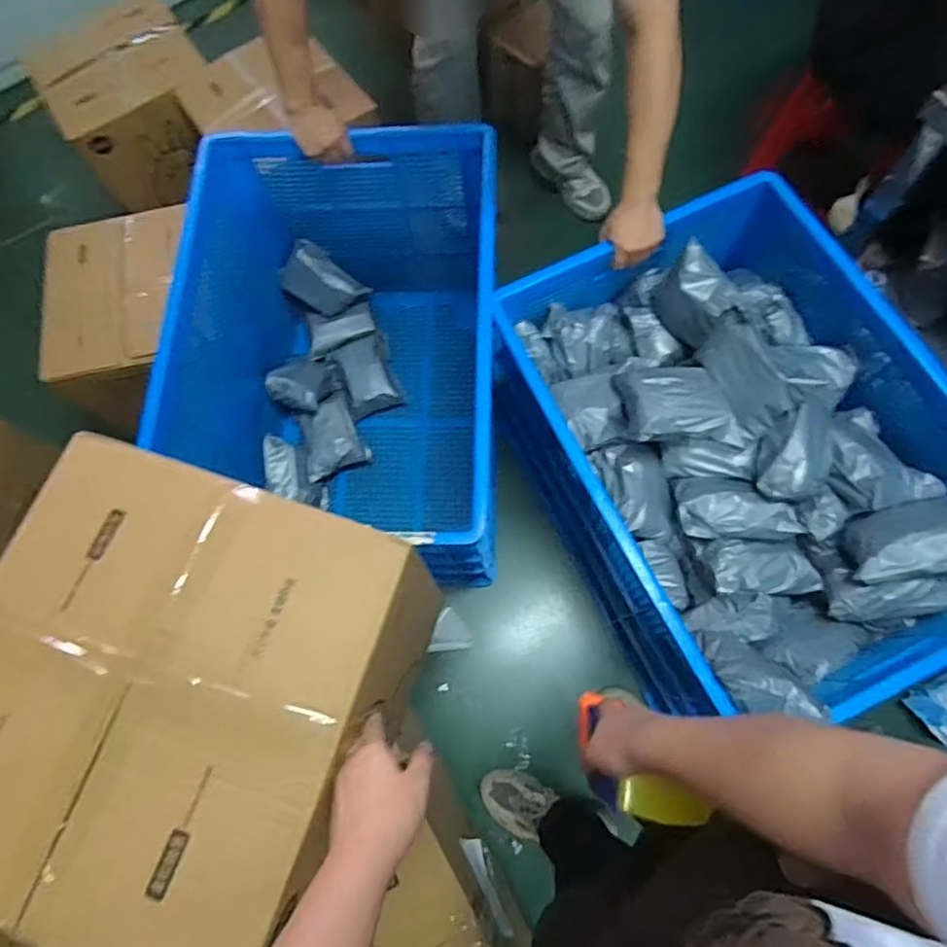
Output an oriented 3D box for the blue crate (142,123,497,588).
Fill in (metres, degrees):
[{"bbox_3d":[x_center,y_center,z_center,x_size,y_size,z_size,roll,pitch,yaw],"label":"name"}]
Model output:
[{"bbox_3d":[-0.243,-0.230,1.237,0.559,0.515,0.824,1,73,1],"label":"blue crate"}]

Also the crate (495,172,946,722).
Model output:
[{"bbox_3d":[0.433,-0.018,1.078,0.564,0.475,0.772,-23,74,-6],"label":"crate"}]

